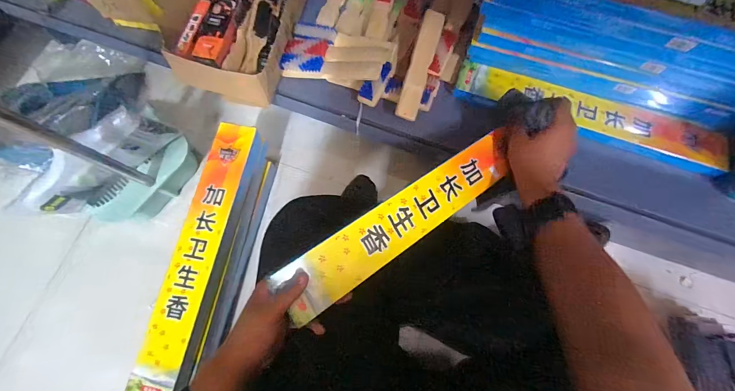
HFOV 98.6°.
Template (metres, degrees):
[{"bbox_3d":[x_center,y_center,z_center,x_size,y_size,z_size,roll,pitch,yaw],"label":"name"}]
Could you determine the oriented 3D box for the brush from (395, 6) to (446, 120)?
[{"bbox_3d":[0.097,-0.237,0.583,0.038,0.022,0.203,17,87,5],"label":"brush"}]

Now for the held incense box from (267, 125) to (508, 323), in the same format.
[{"bbox_3d":[0.067,0.029,0.465,0.415,0.030,0.075,-32,76,-21],"label":"held incense box"}]

